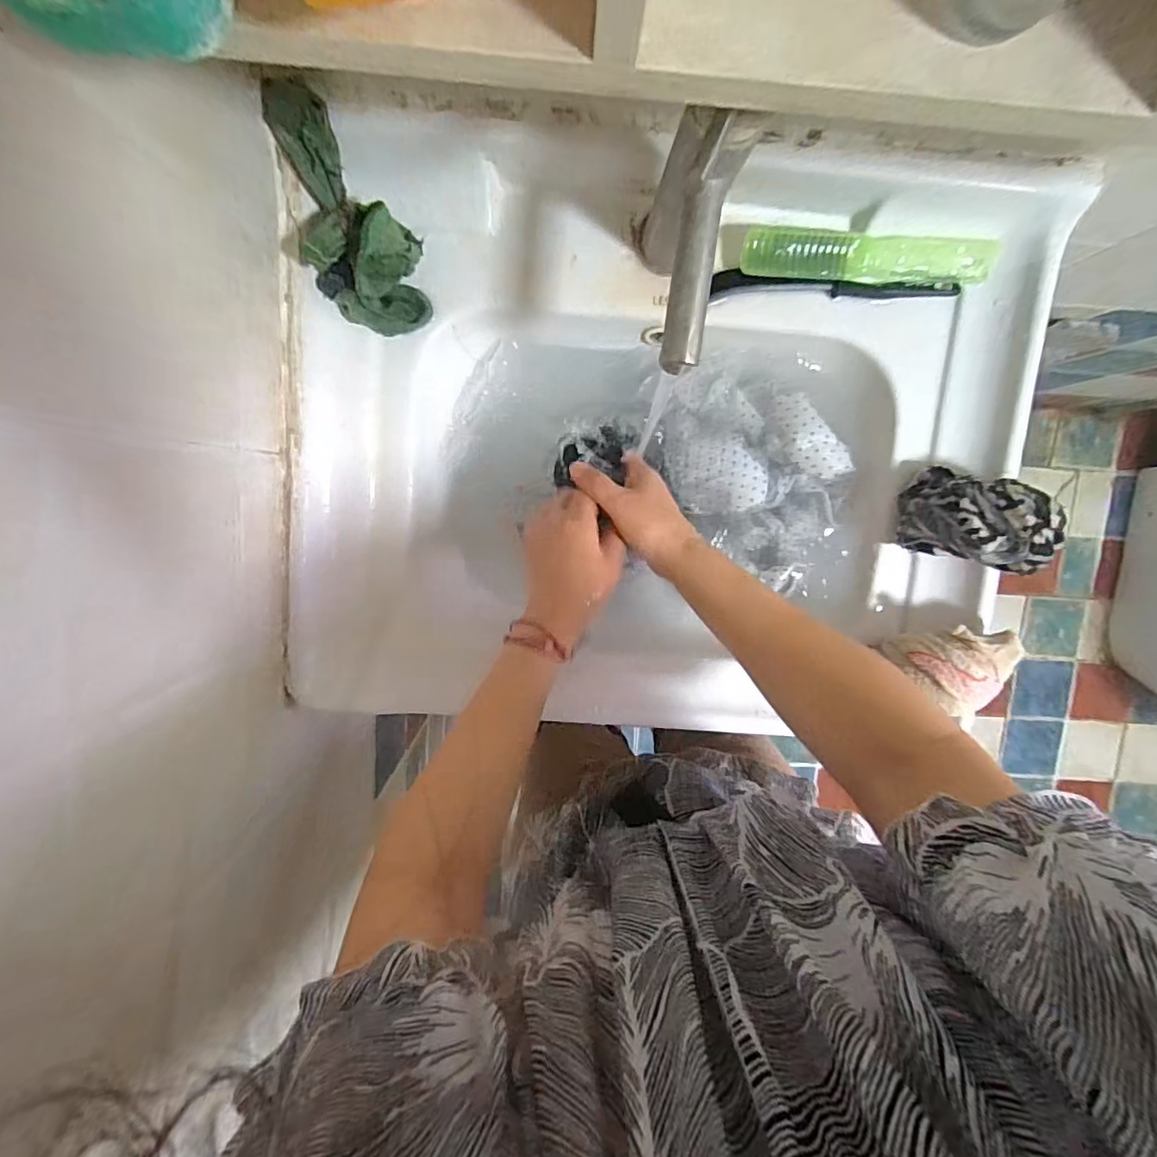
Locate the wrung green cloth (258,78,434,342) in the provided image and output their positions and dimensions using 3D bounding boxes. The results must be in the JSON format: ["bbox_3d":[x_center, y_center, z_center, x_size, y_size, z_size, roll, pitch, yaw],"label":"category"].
[{"bbox_3d":[-0.175,-0.270,0.419,0.083,0.061,0.165,-23,113,2],"label":"wrung green cloth"}]

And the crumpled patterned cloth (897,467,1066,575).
[{"bbox_3d":[0.325,-0.050,0.454,0.079,0.087,0.073,13,98,-4],"label":"crumpled patterned cloth"}]

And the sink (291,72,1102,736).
[{"bbox_3d":[0.064,-0.112,0.501,0.587,0.150,0.453,4,99,-3],"label":"sink"}]

